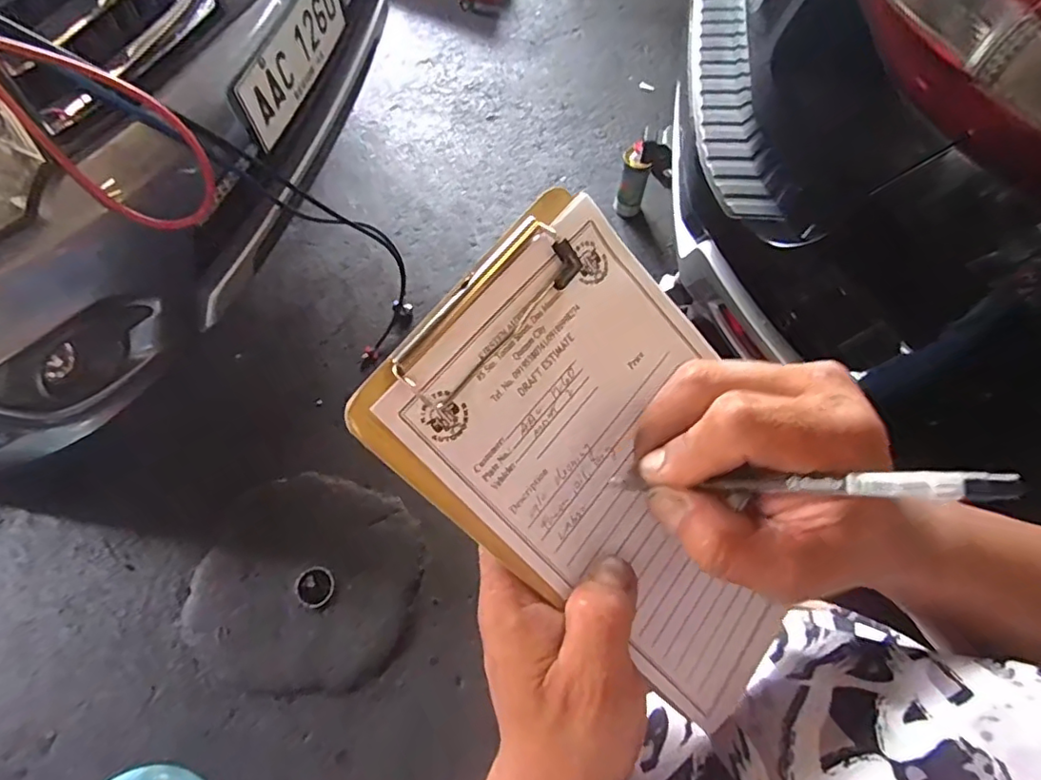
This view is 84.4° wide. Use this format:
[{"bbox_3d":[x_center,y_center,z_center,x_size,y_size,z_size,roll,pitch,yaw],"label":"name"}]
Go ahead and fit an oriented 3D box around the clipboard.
[{"bbox_3d":[0.052,0.030,0.256,0.213,0.008,0.142,44,68,-13],"label":"clipboard"}]

